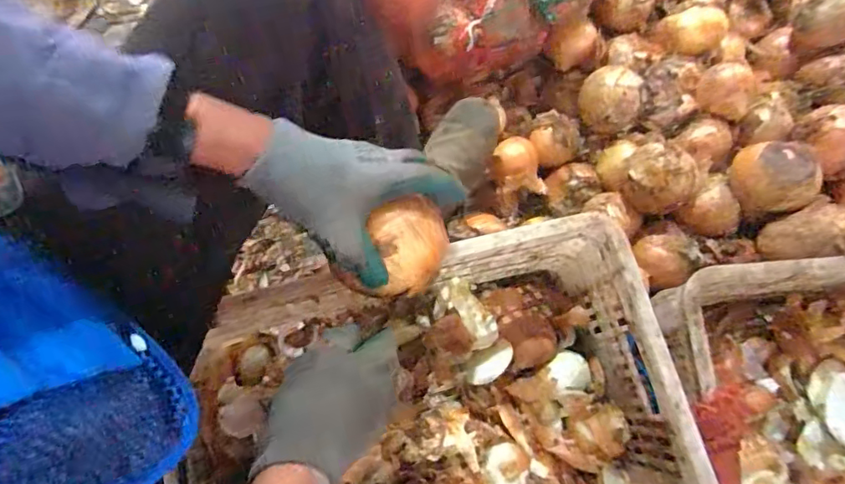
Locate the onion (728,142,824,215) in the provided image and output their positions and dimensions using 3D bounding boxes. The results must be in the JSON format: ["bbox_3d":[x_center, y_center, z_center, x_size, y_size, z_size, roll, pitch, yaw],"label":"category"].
[{"bbox_3d":[0.469,-0.086,0.700,0.091,0.075,0.091,15,73,3],"label":"onion"}]

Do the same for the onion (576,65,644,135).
[{"bbox_3d":[0.287,-0.217,0.793,0.089,0.072,0.076,32,75,8],"label":"onion"}]

